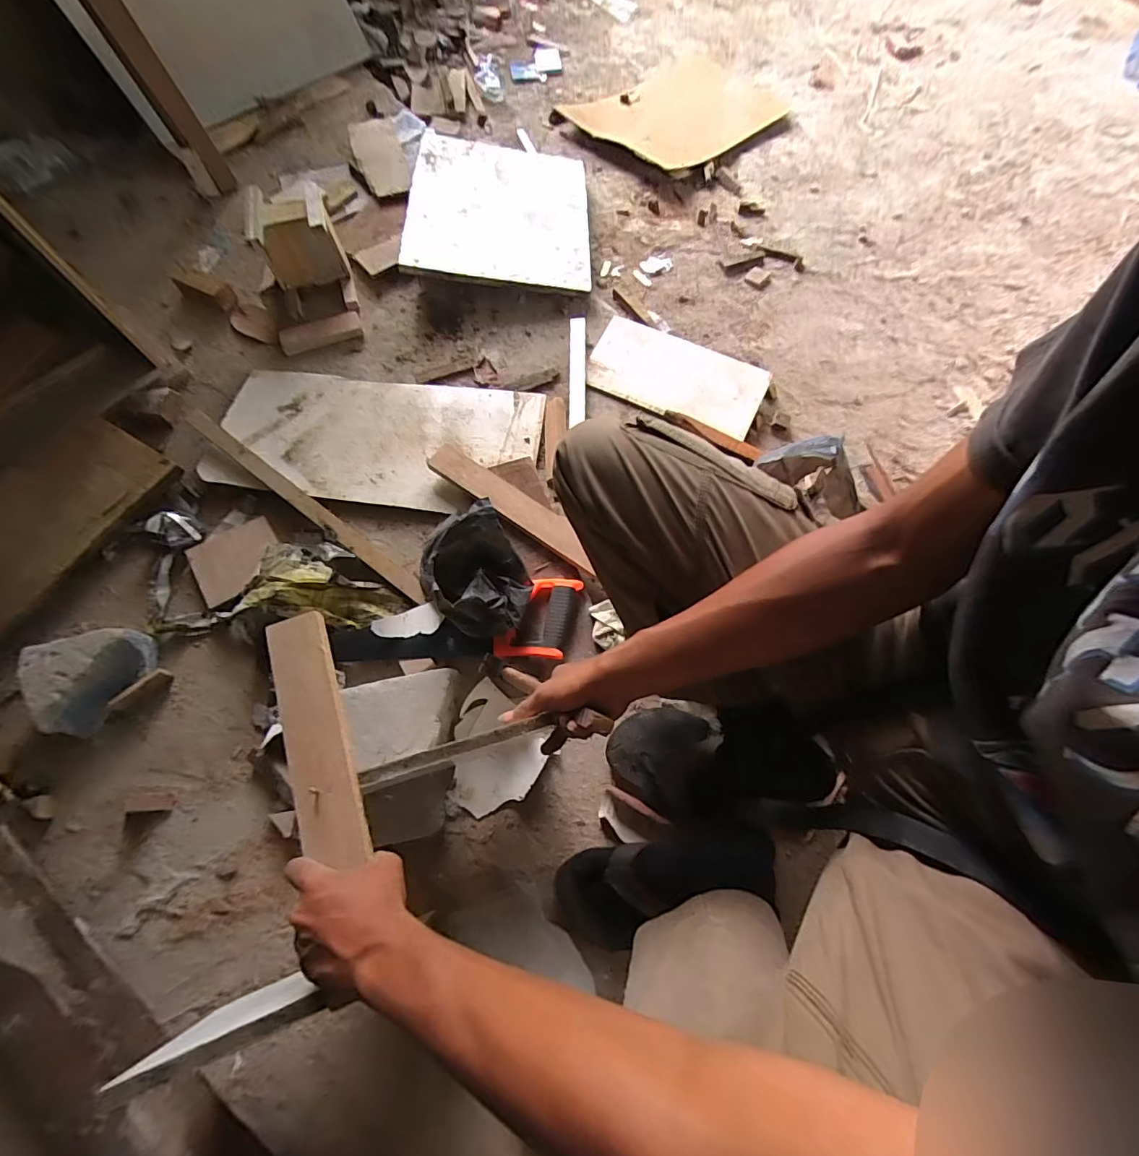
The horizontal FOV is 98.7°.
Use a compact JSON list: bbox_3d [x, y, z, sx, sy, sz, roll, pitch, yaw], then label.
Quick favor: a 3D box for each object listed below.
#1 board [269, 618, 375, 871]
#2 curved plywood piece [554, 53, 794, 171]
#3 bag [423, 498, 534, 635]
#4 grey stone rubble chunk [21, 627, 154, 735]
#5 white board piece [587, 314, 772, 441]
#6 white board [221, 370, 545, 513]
[{"bbox_3d":[-0.246,0.147,0.473,0.055,0.015,0.235,-20,70,-9],"label":"board"},{"bbox_3d":[0.321,-1.310,1.357,0.588,0.015,0.408,-40,74,-16],"label":"curved plywood piece"},{"bbox_3d":[-0.127,0.006,0.677,0.139,0.153,0.154,-17,70,-8],"label":"bag"},{"bbox_3d":[-0.667,0.124,0.676,0.112,0.063,0.144,34,71,11],"label":"grey stone rubble chunk"},{"bbox_3d":[0.206,-0.391,0.939,0.324,0.016,0.194,25,69,7],"label":"white board piece"},{"bbox_3d":[-0.319,-0.247,0.855,0.518,0.027,0.254,5,68,0],"label":"white board"}]

